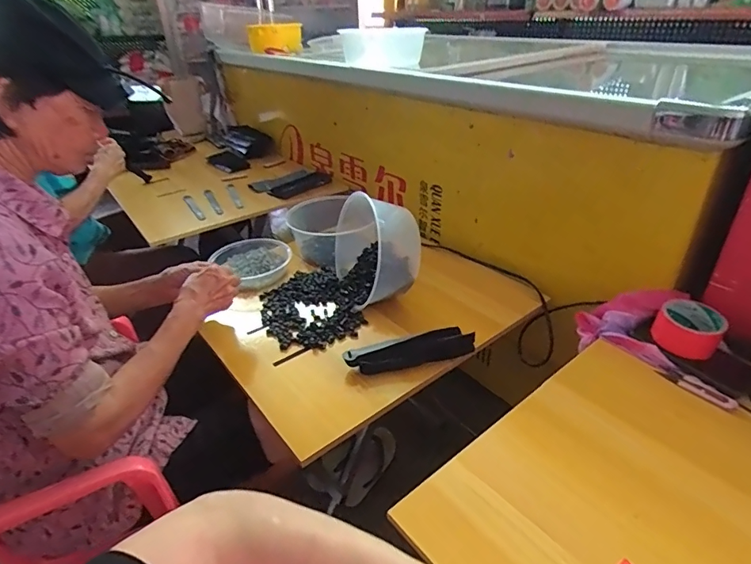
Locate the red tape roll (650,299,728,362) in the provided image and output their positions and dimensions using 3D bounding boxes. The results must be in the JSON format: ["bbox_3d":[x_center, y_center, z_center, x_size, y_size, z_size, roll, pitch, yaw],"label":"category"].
[{"bbox_3d":[0.480,0.067,0.700,0.084,0.051,0.084,-2,33,1],"label":"red tape roll"}]

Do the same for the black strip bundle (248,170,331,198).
[{"bbox_3d":[-0.273,-0.317,1.458,0.174,0.025,0.211,26,43,37],"label":"black strip bundle"}]

